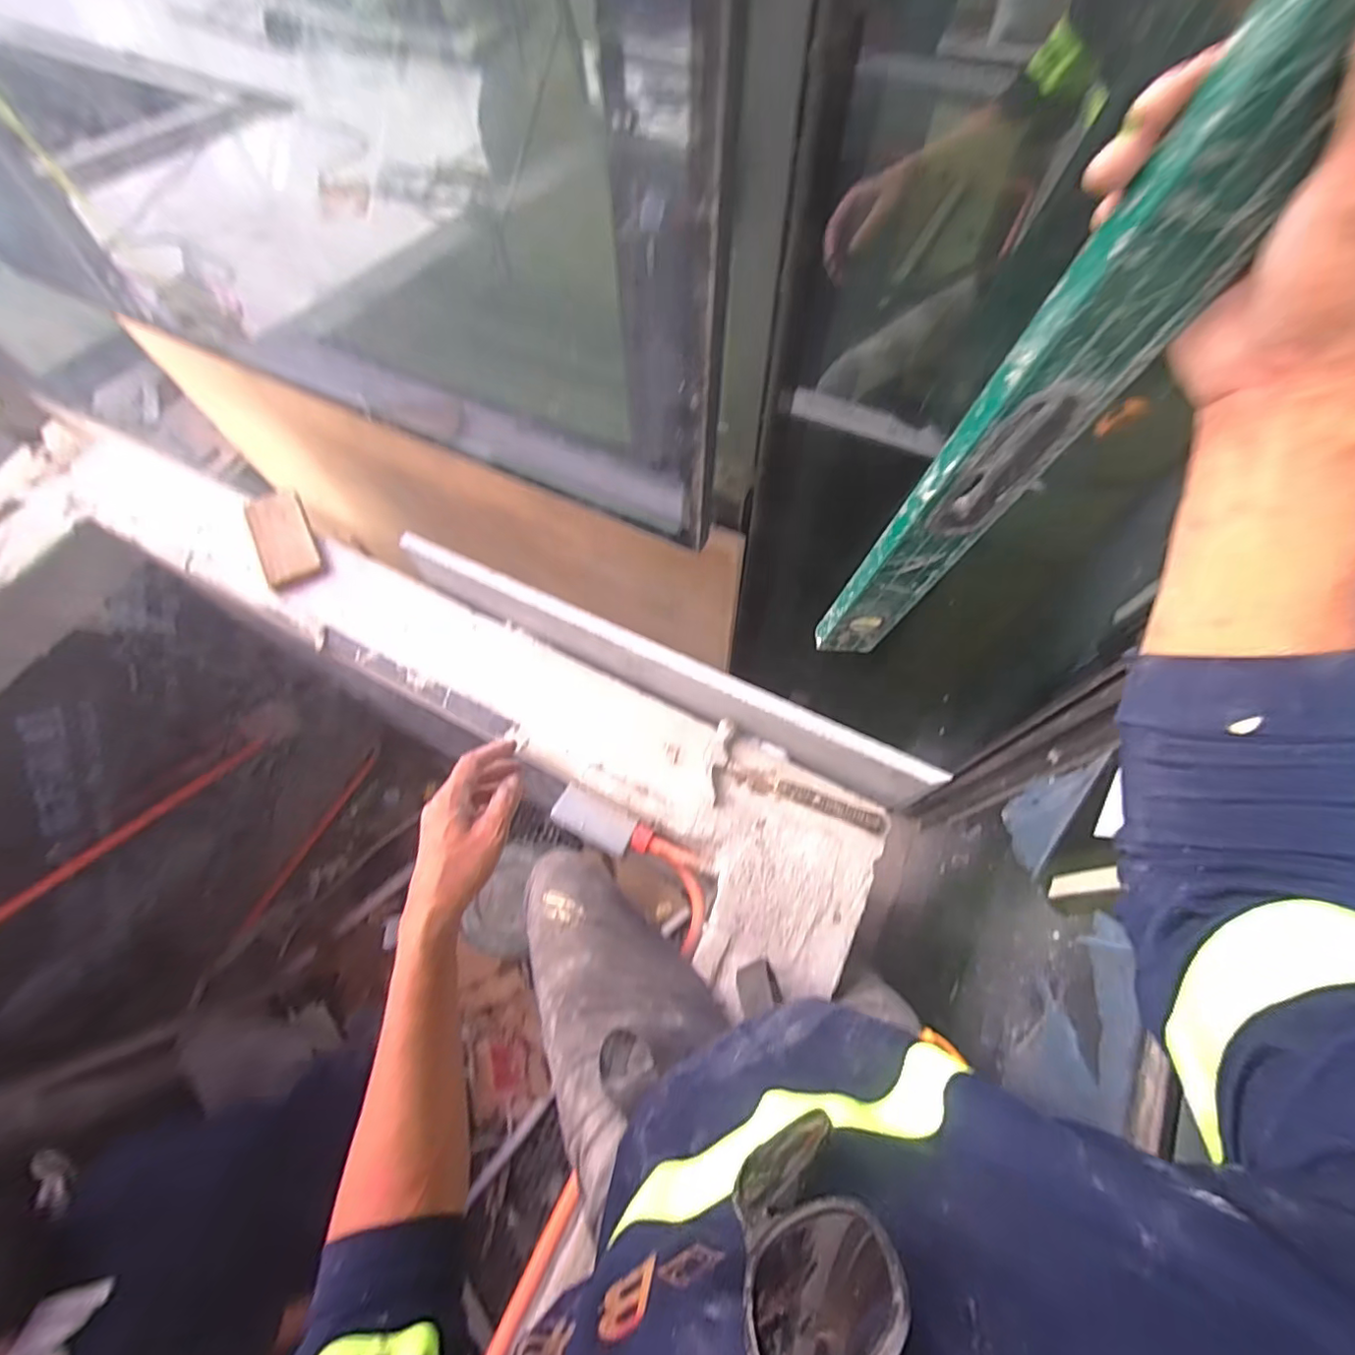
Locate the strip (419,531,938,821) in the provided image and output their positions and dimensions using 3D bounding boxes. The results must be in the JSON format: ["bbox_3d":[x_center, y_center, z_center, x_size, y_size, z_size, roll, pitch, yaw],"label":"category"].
[{"bbox_3d":[-0.038,-0.008,0.756,0.725,0.132,0.033,25,69,12],"label":"strip"}]

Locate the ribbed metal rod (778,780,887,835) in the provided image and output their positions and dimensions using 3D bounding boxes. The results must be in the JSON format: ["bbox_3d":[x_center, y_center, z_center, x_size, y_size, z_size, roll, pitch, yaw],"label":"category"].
[{"bbox_3d":[0.191,0.161,0.714,0.136,0.013,0.020,19,86,15],"label":"ribbed metal rod"}]

